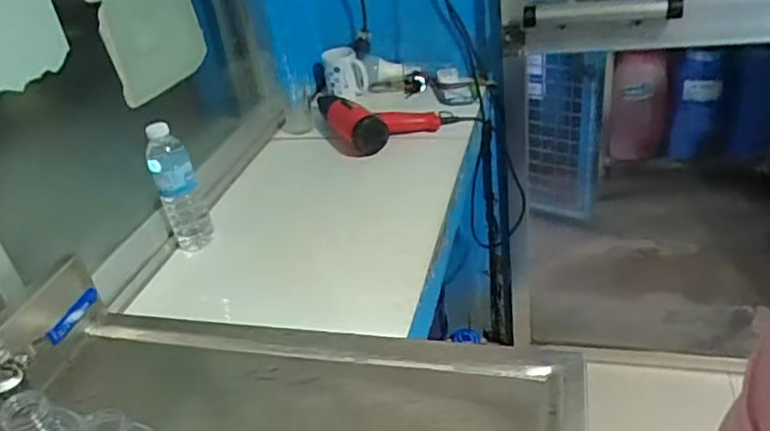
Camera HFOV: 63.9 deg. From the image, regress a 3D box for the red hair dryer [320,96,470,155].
[{"bbox_3d":[0.005,-0.208,1.243,0.248,0.083,0.196,-19,34,-15],"label":"red hair dryer"}]

